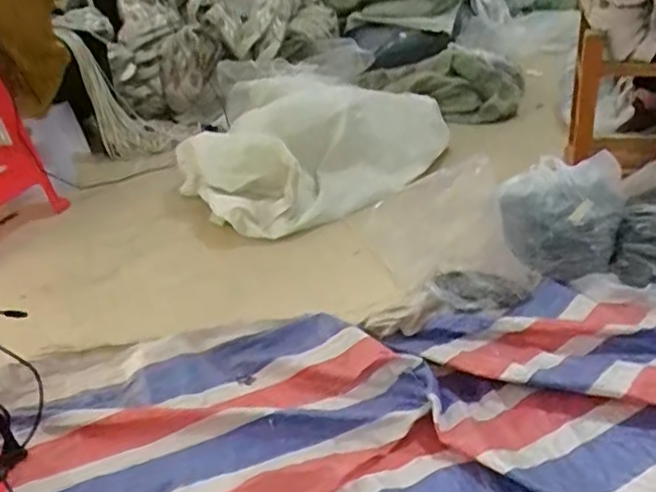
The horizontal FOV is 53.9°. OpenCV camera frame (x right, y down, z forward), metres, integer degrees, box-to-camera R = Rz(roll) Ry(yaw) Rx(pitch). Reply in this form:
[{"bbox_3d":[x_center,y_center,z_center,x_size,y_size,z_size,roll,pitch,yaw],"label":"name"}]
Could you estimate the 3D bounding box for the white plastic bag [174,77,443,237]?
[{"bbox_3d":[-0.031,-0.275,1.710,0.672,0.231,0.402,-22,34,-22],"label":"white plastic bag"}]

